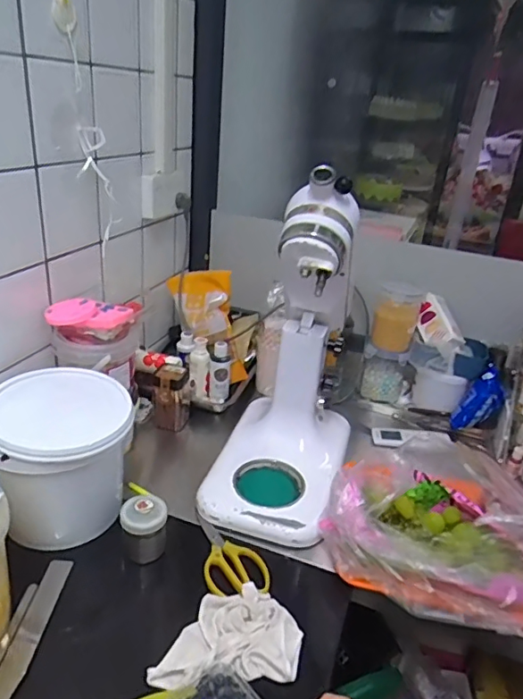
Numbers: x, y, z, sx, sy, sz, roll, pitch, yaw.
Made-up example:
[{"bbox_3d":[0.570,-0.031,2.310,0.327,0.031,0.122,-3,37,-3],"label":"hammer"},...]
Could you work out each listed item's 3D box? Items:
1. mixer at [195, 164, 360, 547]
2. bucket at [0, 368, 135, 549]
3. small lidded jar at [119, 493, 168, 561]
[{"bbox_3d":[0.051,0.012,0.855,0.215,0.505,0.341,11,27,11],"label":"mixer"},{"bbox_3d":[-0.309,0.173,0.803,0.206,0.232,0.182,-5,28,-21],"label":"bucket"},{"bbox_3d":[-0.178,0.263,0.777,0.067,0.076,0.062,-2,27,-16],"label":"small lidded jar"}]

